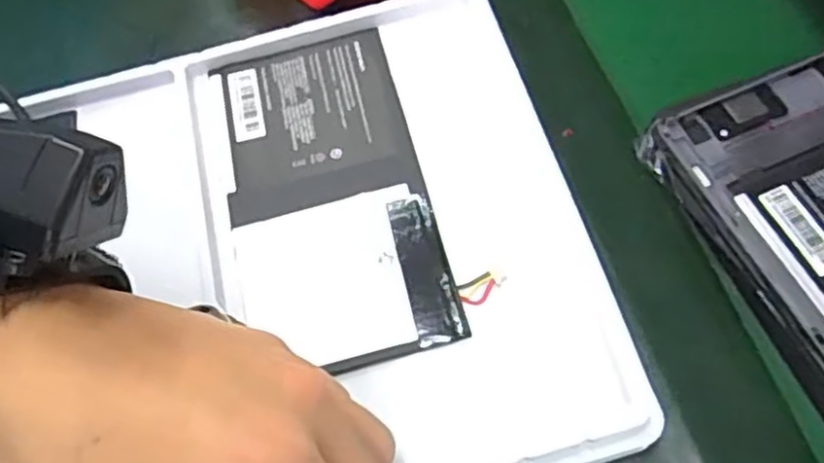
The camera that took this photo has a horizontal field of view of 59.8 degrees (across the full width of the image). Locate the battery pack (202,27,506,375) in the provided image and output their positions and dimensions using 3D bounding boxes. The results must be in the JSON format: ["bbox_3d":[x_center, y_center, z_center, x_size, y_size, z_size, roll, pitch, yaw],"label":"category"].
[{"bbox_3d":[-0.039,-0.018,0.336,0.096,0.013,0.170,-17,64,-1],"label":"battery pack"}]

